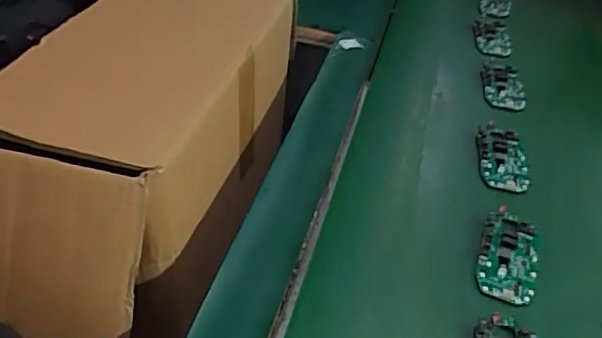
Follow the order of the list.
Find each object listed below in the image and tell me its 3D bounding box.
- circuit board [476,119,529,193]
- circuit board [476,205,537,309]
[{"bbox_3d":[0.197,-0.011,0.557,0.046,0.013,0.082,9,41,4],"label":"circuit board"},{"bbox_3d":[0.164,0.069,0.451,0.044,0.011,0.084,17,42,12],"label":"circuit board"}]

